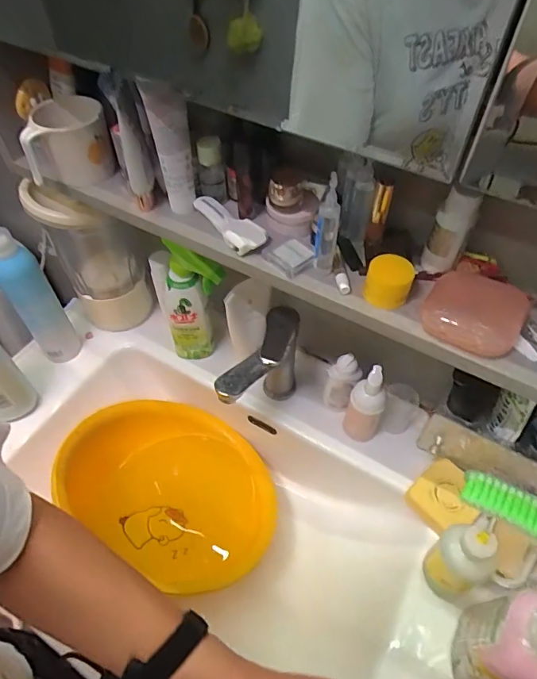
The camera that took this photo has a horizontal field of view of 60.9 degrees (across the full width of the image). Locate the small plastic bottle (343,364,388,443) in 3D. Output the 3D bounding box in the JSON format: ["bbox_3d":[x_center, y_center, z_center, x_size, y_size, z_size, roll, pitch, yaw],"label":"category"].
[{"bbox_3d":[0.133,0.088,0.623,0.046,0.146,0.044,15,54,12],"label":"small plastic bottle"}]

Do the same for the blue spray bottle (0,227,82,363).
[{"bbox_3d":[-0.338,-0.053,0.660,0.059,0.227,0.047,8,53,6],"label":"blue spray bottle"}]

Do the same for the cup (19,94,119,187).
[{"bbox_3d":[-0.223,-0.222,0.512,0.089,0.071,0.075,-15,54,-11],"label":"cup"}]

